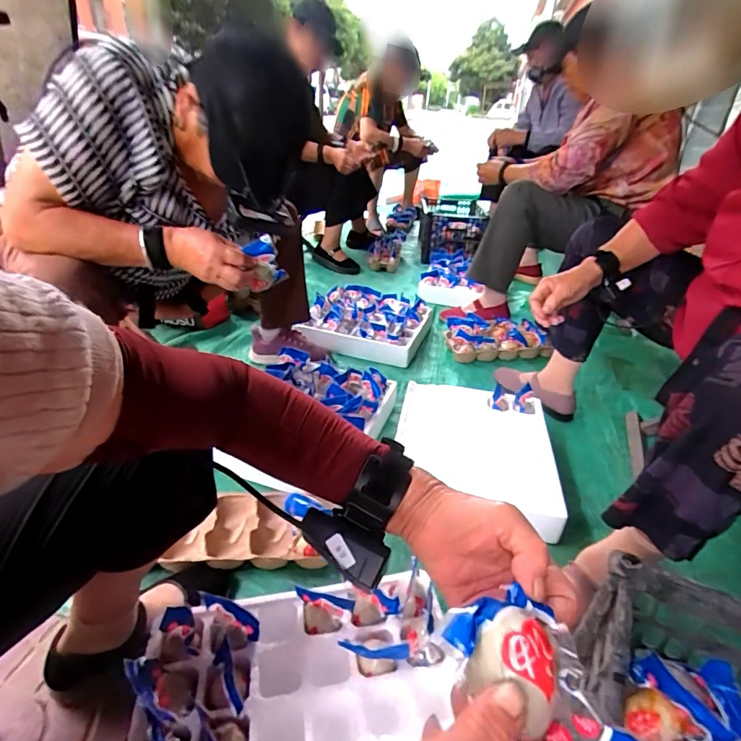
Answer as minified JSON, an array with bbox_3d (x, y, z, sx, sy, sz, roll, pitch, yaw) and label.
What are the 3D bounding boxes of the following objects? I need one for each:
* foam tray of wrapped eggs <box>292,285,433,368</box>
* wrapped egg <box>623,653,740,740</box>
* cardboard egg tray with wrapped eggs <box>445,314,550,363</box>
[{"bbox_3d":[-0.010,-0.160,1.450,0.364,0.100,0.357,11,32,13],"label":"foam tray of wrapped eggs"},{"bbox_3d":[0.333,0.346,0.465,0.135,0.054,0.071,4,31,2],"label":"wrapped egg"},{"bbox_3d":[0.394,-0.102,1.397,0.297,0.076,0.181,0,31,-5],"label":"cardboard egg tray with wrapped eggs"}]

